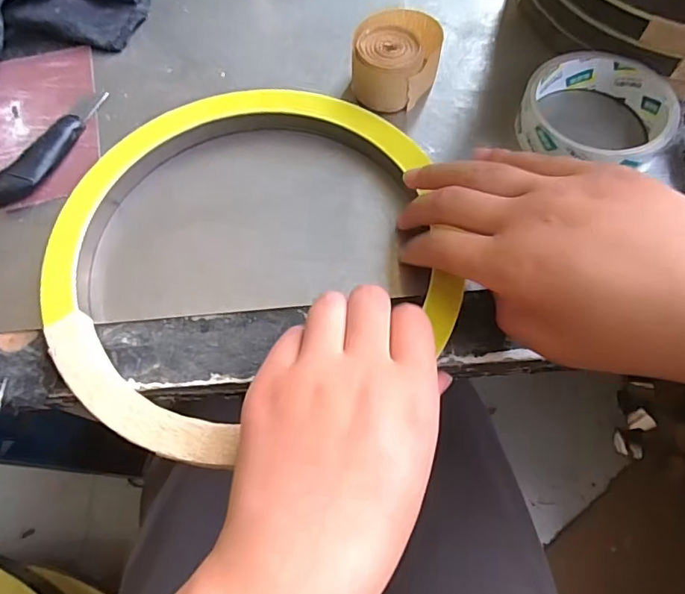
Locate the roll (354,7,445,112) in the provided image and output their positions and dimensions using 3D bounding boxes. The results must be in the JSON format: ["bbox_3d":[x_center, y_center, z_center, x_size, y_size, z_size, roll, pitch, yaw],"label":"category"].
[{"bbox_3d":[0.035,-0.151,0.324,0.052,0.039,0.053,-1,66,1],"label":"roll"}]

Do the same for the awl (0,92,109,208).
[{"bbox_3d":[-0.185,-0.097,0.316,0.020,0.016,0.101,21,69,10],"label":"awl"}]

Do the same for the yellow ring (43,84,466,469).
[{"bbox_3d":[-0.053,-0.034,0.278,0.220,0.017,0.209,-1,66,1],"label":"yellow ring"}]

